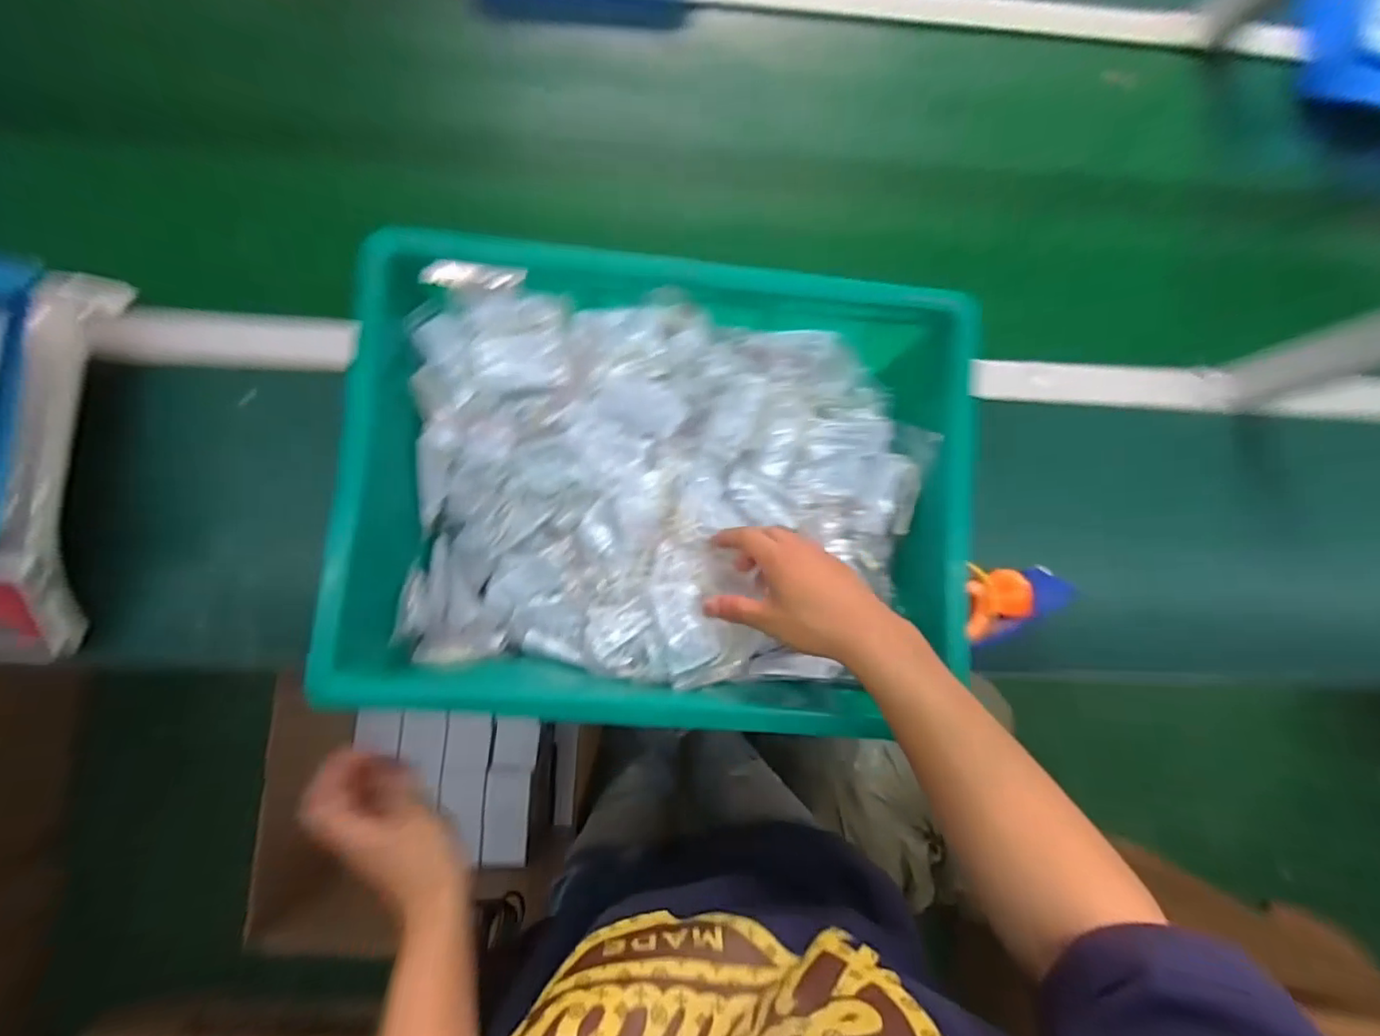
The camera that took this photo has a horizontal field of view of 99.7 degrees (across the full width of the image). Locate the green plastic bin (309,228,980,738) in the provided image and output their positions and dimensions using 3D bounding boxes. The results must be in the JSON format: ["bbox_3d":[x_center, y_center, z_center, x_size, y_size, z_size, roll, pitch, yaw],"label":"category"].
[{"bbox_3d":[-0.027,-0.018,0.502,0.469,0.141,0.348,3,84,-4],"label":"green plastic bin"}]

